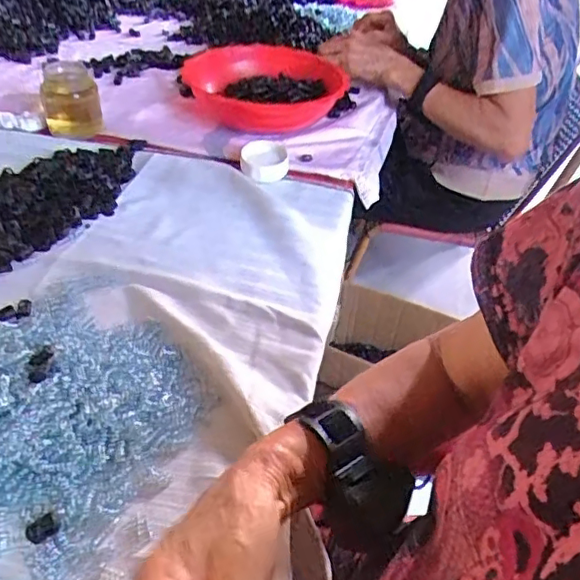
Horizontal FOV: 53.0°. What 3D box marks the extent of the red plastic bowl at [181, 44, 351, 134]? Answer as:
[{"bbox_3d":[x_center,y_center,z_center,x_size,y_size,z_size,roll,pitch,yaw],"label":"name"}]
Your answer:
[{"bbox_3d":[-0.016,-0.336,0.974,0.262,0.077,0.262,4,40,-4],"label":"red plastic bowl"}]

